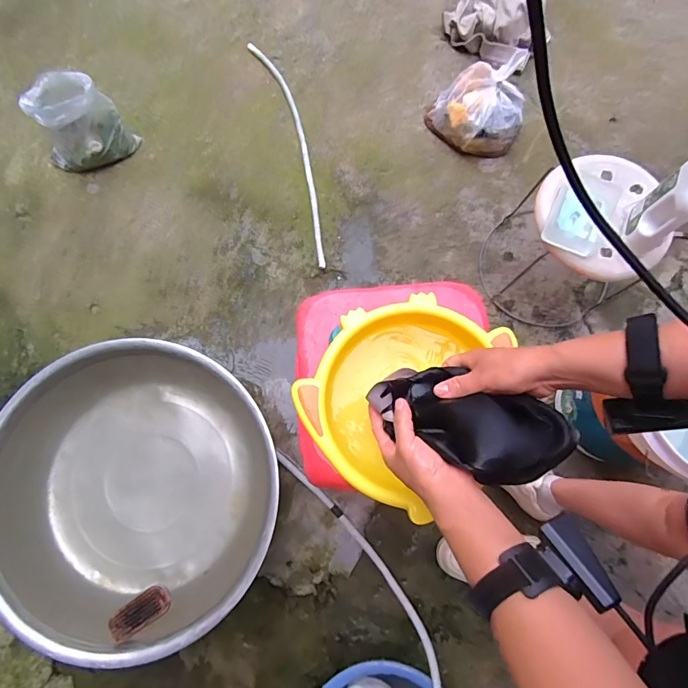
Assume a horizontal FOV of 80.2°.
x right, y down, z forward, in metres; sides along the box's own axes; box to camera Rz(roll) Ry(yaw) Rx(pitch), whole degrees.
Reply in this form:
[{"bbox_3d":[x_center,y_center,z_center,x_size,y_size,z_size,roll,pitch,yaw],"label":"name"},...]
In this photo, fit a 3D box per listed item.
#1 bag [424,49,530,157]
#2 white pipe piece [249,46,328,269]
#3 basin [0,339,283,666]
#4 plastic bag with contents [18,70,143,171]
[{"bbox_3d":[0.396,-0.695,1.191,0.278,0.154,0.242,-4,78,-2],"label":"bag"},{"bbox_3d":[-0.150,-0.605,1.236,0.076,0.027,0.794,-17,79,-5],"label":"white pipe piece"},{"bbox_3d":[-0.480,0.335,0.962,0.633,0.181,0.622,0,78,-1],"label":"basin"},{"bbox_3d":[-0.739,-0.607,1.137,0.162,0.225,0.223,40,80,7],"label":"plastic bag with contents"}]

